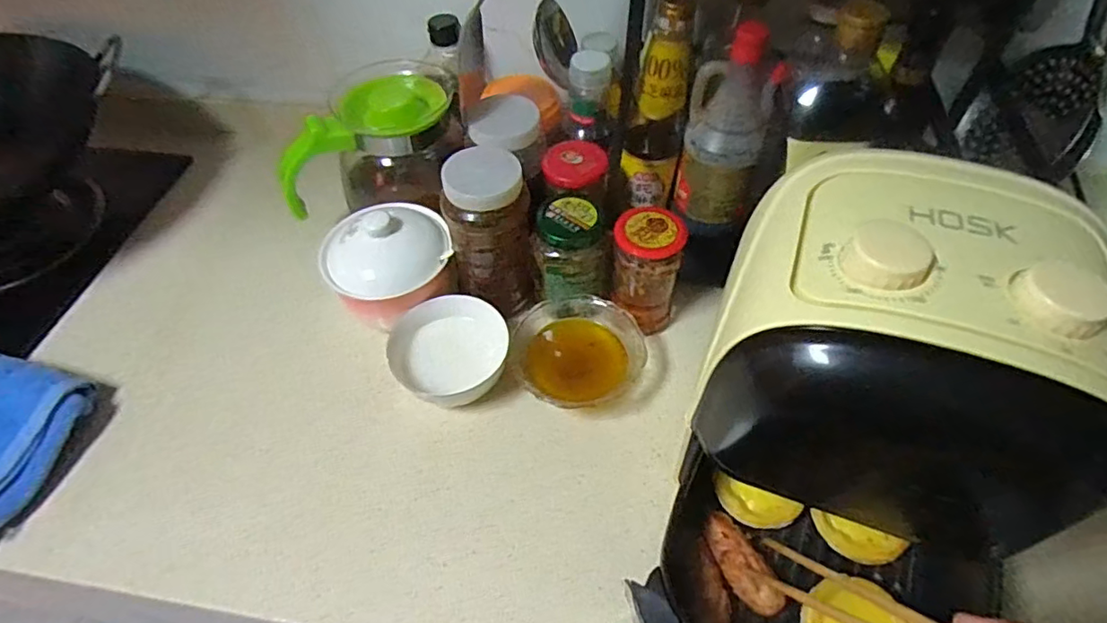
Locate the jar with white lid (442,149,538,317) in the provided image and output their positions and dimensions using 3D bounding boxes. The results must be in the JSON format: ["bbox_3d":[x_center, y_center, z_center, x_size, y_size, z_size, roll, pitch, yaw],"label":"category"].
[{"bbox_3d":[-0.058,-0.070,0.556,0.076,0.157,0.066,-8,53,-5],"label":"jar with white lid"}]

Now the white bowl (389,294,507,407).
[{"bbox_3d":[-0.097,0.040,0.555,0.103,0.055,0.097,-1,52,1],"label":"white bowl"}]

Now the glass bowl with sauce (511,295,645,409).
[{"bbox_3d":[0.023,0.044,0.560,0.120,0.046,0.119,-1,52,1],"label":"glass bowl with sauce"}]

